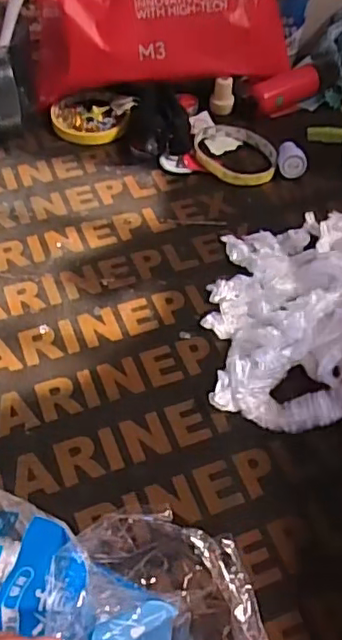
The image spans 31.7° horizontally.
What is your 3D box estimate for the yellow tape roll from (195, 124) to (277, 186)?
[{"bbox_3d":[0.064,-0.166,0.601,0.082,0.014,0.079,1,52,-1],"label":"yellow tape roll"}]

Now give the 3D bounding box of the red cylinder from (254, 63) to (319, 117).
[{"bbox_3d":[0.125,-0.247,0.656,0.081,0.035,0.030,-27,55,-22],"label":"red cylinder"}]

